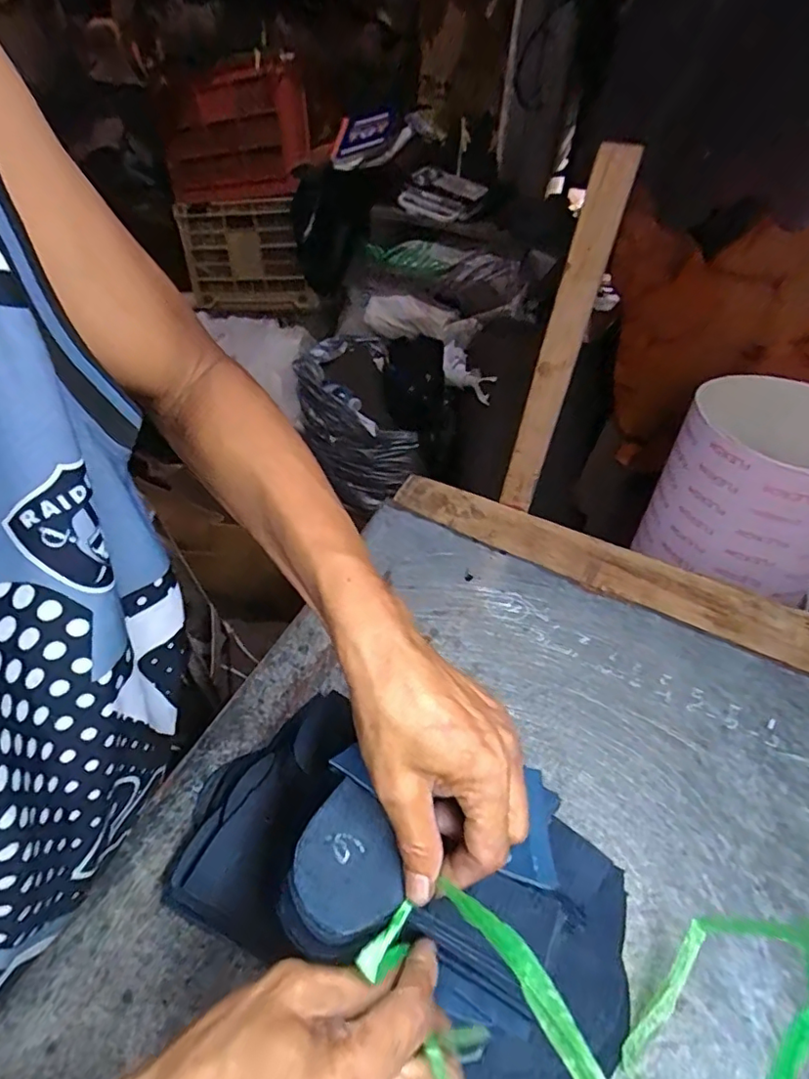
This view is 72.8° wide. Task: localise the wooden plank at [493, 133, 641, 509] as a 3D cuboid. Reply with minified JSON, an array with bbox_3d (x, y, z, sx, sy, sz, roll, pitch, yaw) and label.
[{"bbox_3d":[0.161,-0.184,0.584,0.039,0.382,0.037,18,46,16],"label":"wooden plank"}]

